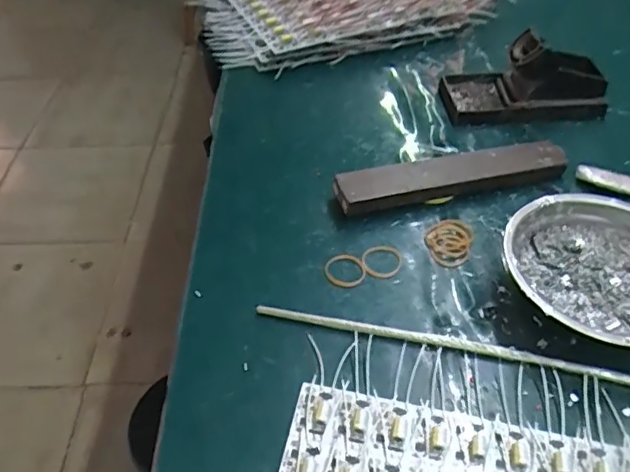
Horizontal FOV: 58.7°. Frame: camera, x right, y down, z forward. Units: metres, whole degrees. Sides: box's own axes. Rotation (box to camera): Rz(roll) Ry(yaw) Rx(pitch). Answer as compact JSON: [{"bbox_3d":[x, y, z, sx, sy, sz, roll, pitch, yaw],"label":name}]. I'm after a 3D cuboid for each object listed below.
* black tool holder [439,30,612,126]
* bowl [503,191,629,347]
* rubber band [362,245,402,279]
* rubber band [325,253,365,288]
[{"bbox_3d":[0.202,-0.155,0.542,0.147,0.063,0.075,-4,46,-4],"label":"black tool holder"},{"bbox_3d":[0.194,0.028,0.382,0.128,0.039,0.122,0,46,0],"label":"bowl"},{"bbox_3d":[0.050,0.019,0.417,0.029,0.004,0.030,0,46,0],"label":"rubber band"},{"bbox_3d":[0.022,0.026,0.409,0.029,0.004,0.028,1,55,-2],"label":"rubber band"}]

